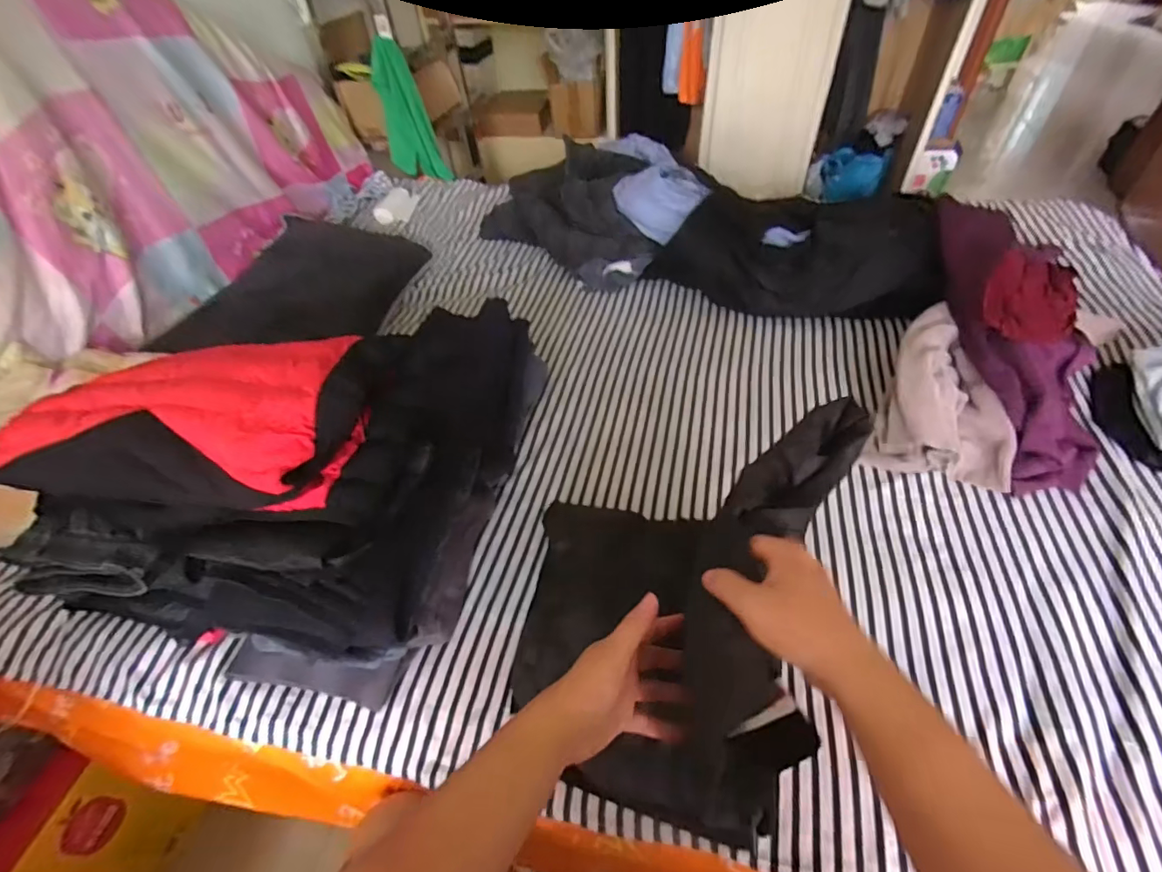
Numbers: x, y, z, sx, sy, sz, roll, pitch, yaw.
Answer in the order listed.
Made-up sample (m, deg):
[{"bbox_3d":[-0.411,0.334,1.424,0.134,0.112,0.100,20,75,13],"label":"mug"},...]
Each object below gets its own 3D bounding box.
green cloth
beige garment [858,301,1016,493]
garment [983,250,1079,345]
[{"bbox_3d":[-0.507,-0.931,1.500,0.148,0.347,0.060,-15,48,-9],"label":"green cloth"},{"bbox_3d":[0.582,-0.073,0.835,0.184,0.110,0.280,12,49,16],"label":"beige garment"},{"bbox_3d":[0.711,-0.222,0.823,0.117,0.045,0.178,15,52,19],"label":"garment"}]

